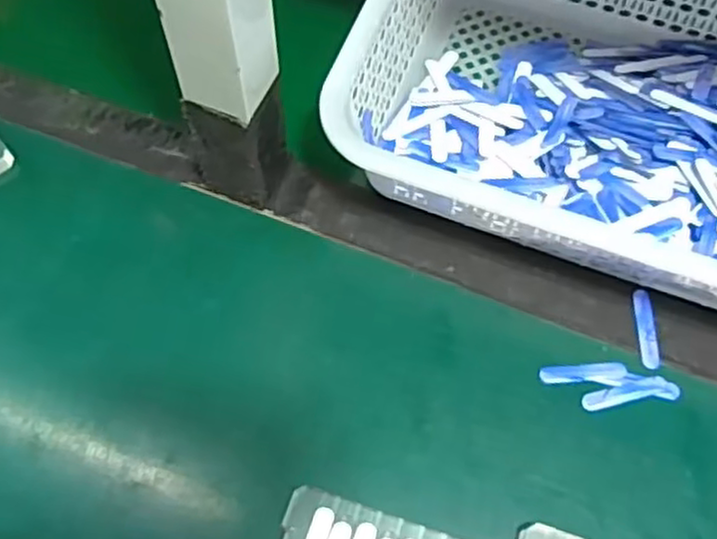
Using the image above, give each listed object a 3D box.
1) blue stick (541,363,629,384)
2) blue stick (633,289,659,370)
[{"bbox_3d":[0.133,0.061,0.426,0.051,0.004,0.011,-4,64,-2],"label":"blue stick"},{"bbox_3d":[0.176,0.036,0.439,0.010,0.004,0.050,3,64,1],"label":"blue stick"}]

